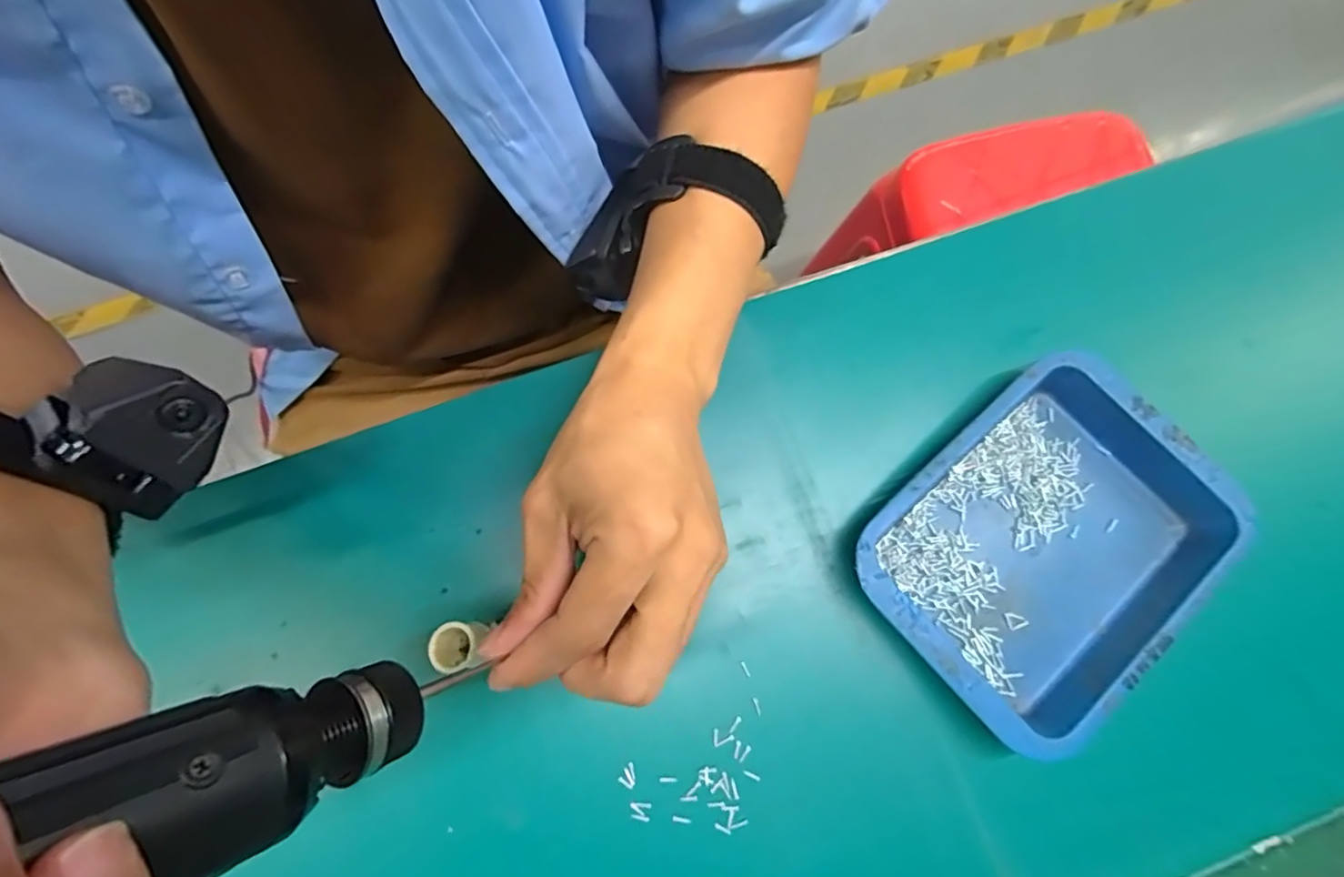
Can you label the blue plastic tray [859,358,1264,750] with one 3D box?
[{"bbox_3d":[0.165,0.048,0.274,0.152,0.032,0.118,-41,84,-10],"label":"blue plastic tray"}]

